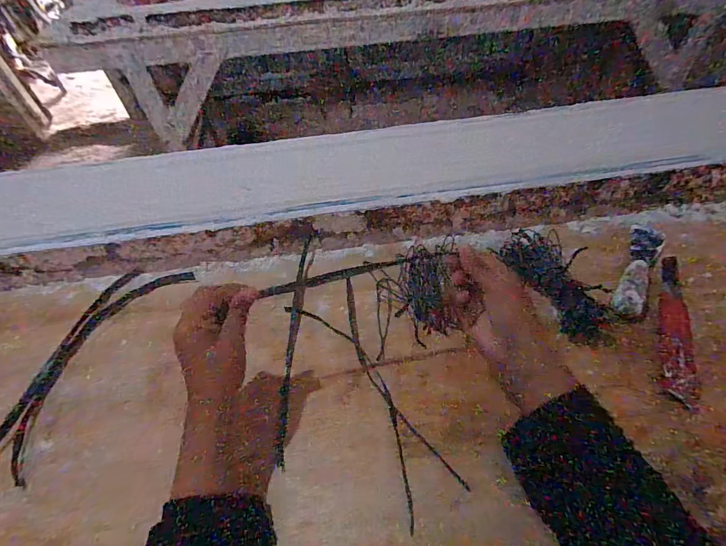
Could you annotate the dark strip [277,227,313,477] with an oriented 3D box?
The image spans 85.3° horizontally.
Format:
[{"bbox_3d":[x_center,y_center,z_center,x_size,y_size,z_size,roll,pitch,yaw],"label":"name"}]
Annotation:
[{"bbox_3d":[-0.082,0.069,0.472,0.017,0.012,0.301,-1,51,3],"label":"dark strip"}]

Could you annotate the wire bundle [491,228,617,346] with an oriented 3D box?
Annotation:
[{"bbox_3d":[0.238,0.006,0.482,0.067,0.033,0.156,-22,53,-14],"label":"wire bundle"}]

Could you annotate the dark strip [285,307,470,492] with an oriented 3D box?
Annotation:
[{"bbox_3d":[0.010,0.114,0.436,0.033,0.006,0.278,-38,58,-24],"label":"dark strip"}]

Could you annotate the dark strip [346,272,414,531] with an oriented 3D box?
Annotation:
[{"bbox_3d":[0.013,0.116,0.434,0.022,0.004,0.287,-13,51,-7],"label":"dark strip"}]

